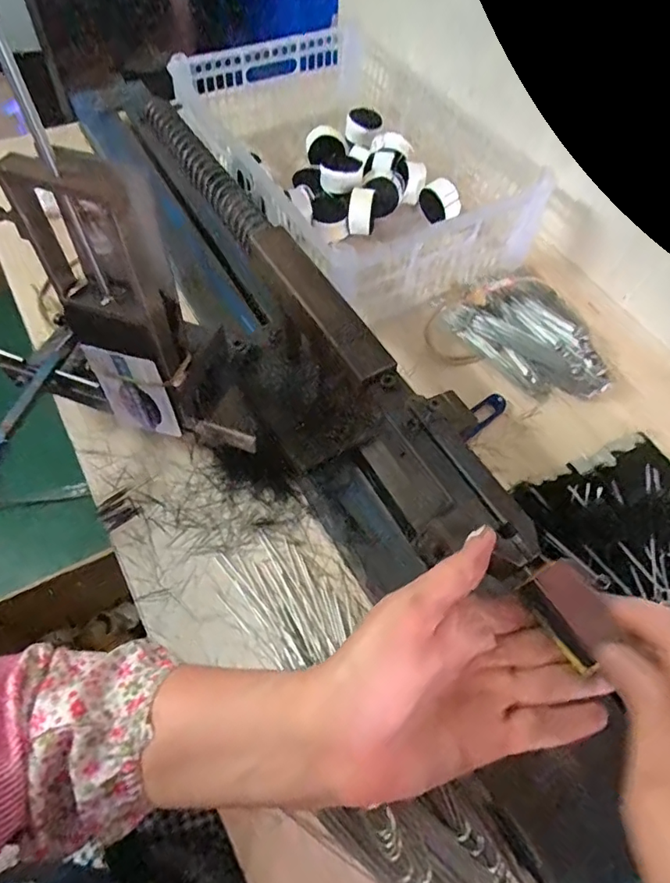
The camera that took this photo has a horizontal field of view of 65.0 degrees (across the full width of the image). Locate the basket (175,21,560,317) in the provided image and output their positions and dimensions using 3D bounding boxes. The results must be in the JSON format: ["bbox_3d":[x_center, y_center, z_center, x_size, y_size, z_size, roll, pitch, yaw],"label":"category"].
[{"bbox_3d":[0.027,-0.329,0.629,0.295,0.115,0.381,-29,64,-19],"label":"basket"}]

